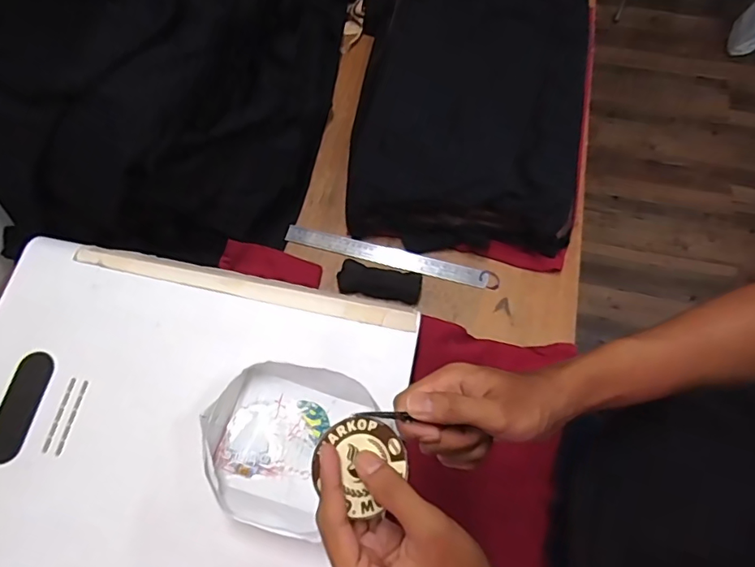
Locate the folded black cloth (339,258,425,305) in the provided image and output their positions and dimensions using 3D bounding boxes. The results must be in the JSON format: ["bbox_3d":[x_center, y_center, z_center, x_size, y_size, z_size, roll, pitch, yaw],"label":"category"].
[{"bbox_3d":[0.004,-0.004,0.780,0.125,0.014,0.051,10,70,4],"label":"folded black cloth"}]

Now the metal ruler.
[{"bbox_3d":[0.012,-0.045,0.803,0.325,0.009,0.033,14,70,6],"label":"metal ruler"}]

